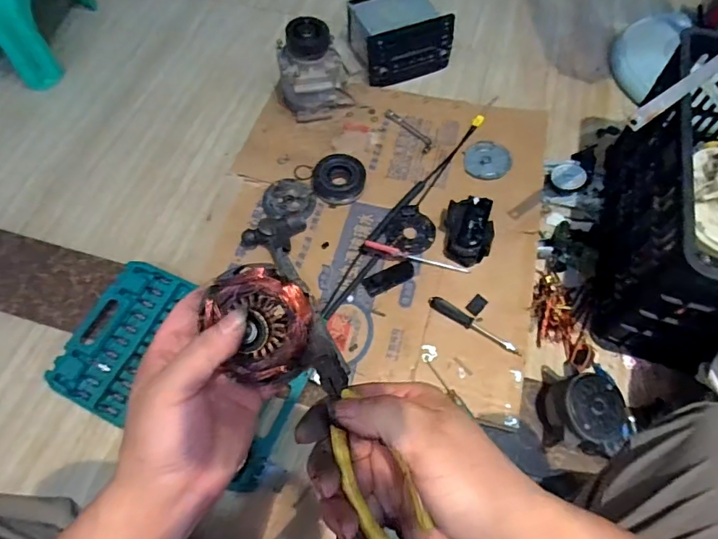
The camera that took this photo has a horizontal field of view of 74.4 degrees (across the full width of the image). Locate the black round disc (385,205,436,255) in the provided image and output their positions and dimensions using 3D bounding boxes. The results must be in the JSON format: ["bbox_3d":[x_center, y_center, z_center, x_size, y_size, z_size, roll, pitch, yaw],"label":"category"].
[{"bbox_3d":[0.101,-0.071,0.908,0.088,0.015,0.104,31,63,20],"label":"black round disc"}]

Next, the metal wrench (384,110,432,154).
[{"bbox_3d":[0.111,-0.306,1.038,0.033,0.010,0.151,-29,60,-16],"label":"metal wrench"}]

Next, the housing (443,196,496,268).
[{"bbox_3d":[0.204,-0.072,0.877,0.083,0.057,0.120,3,60,5],"label":"housing"}]

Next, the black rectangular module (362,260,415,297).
[{"bbox_3d":[0.057,0.015,0.876,0.099,0.007,0.042,-25,59,-14],"label":"black rectangular module"}]

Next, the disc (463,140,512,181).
[{"bbox_3d":[0.272,-0.233,1.002,0.097,0.007,0.103,-1,57,2],"label":"disc"}]

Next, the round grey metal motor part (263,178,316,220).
[{"bbox_3d":[-0.134,-0.139,0.939,0.103,0.031,0.099,-1,57,2],"label":"round grey metal motor part"}]

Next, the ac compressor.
[{"bbox_3d":[-0.103,-0.418,1.008,0.146,0.196,0.107,-6,60,-1],"label":"ac compressor"}]

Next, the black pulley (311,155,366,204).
[{"bbox_3d":[-0.044,-0.187,0.967,0.106,0.038,0.100,-1,57,2],"label":"black pulley"}]

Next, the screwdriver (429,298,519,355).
[{"bbox_3d":[0.195,0.094,0.805,0.167,0.021,0.023,31,63,20],"label":"screwdriver"}]

